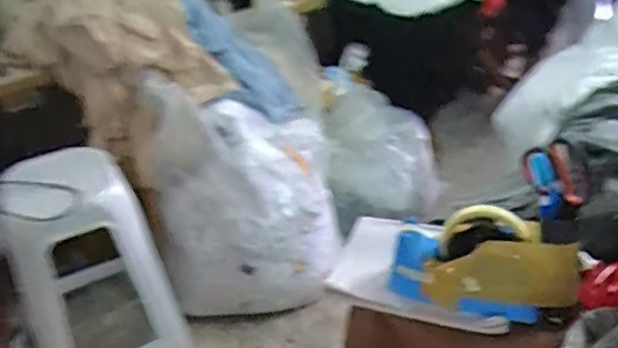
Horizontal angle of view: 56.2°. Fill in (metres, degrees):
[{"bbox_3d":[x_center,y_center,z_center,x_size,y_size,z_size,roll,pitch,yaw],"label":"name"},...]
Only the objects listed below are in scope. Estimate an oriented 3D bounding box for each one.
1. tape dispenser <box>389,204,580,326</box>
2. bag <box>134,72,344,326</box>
[{"bbox_3d":[0.179,0.093,0.607,0.185,0.089,0.069,5,32,17],"label":"tape dispenser"},{"bbox_3d":[-0.191,0.053,1.729,0.532,0.612,0.403,-14,32,-14],"label":"bag"}]

